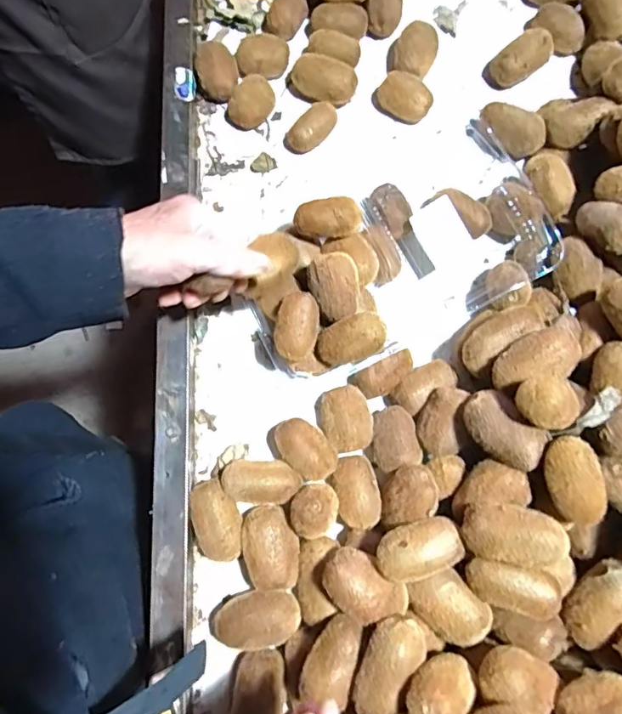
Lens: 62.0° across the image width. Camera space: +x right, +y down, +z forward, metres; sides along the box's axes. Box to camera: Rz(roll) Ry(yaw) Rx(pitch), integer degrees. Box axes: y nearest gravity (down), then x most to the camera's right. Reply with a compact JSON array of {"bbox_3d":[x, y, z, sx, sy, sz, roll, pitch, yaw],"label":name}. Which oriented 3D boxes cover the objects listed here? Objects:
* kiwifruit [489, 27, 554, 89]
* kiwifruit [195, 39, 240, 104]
[{"bbox_3d":[0.235,-0.330,0.575,0.076,0.037,0.047,-43,80,-8],"label":"kiwifruit"},{"bbox_3d":[-0.101,-0.306,0.563,0.046,0.035,0.070,-10,77,-1],"label":"kiwifruit"}]

